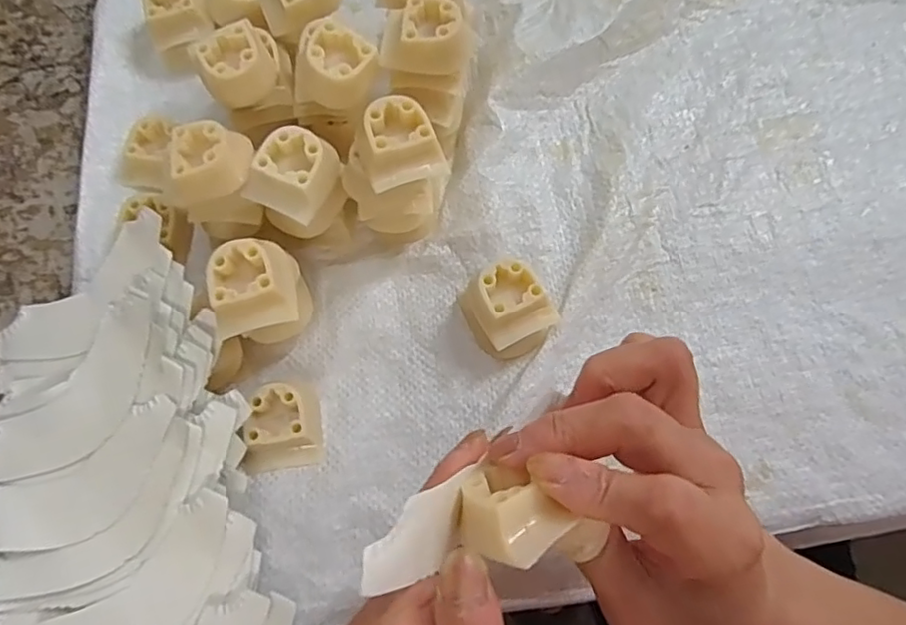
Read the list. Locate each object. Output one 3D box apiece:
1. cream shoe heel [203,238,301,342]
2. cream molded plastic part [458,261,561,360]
[{"bbox_3d":[-0.093,-0.013,0.280,0.039,0.020,0.038,-10,73,-3],"label":"cream shoe heel"},{"bbox_3d":[0.029,-0.001,0.316,0.038,0.030,0.043,-30,74,-10],"label":"cream molded plastic part"}]

